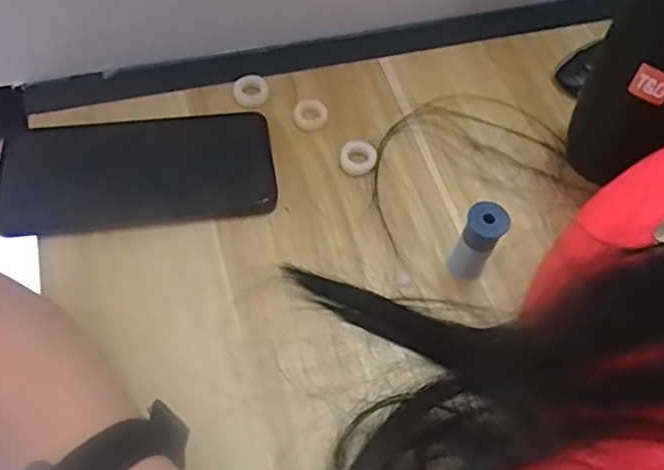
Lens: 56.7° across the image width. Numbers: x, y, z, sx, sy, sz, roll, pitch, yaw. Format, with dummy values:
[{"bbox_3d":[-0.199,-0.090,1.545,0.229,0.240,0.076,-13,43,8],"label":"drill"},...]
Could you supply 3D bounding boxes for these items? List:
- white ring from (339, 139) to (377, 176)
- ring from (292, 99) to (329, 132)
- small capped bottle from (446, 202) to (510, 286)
[{"bbox_3d":[0.016,-0.050,0.395,0.021,0.010,0.022,2,58,-3],"label":"white ring"},{"bbox_3d":[-0.014,-0.080,0.406,0.023,0.009,0.021,2,58,-3],"label":"ring"},{"bbox_3d":[0.081,0.004,0.342,0.021,0.051,0.020,-39,69,-24],"label":"small capped bottle"}]

